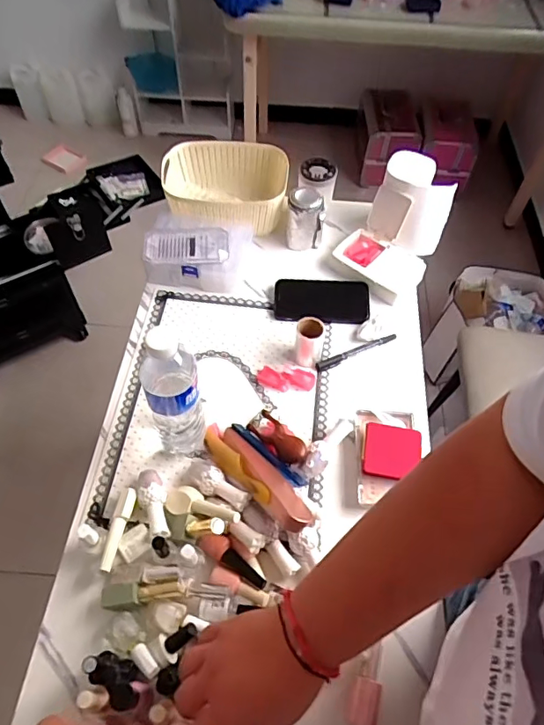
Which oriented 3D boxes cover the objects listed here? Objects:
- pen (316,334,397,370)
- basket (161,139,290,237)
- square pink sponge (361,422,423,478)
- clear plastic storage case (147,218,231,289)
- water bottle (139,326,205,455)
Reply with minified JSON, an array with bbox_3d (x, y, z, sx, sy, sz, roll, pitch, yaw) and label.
[{"bbox_3d":[0.128,-0.017,0.783,0.135,0.015,0.013,-20,60,-15],"label":"pen"},{"bbox_3d":[-0.080,-0.300,0.920,0.211,0.113,0.178,-2,57,-3],"label":"basket"},{"bbox_3d":[0.156,0.114,0.667,0.073,0.009,0.076,11,57,5],"label":"square pink sponge"},{"bbox_3d":[-0.120,-0.183,0.852,0.164,0.071,0.122,2,57,-1],"label":"clear plastic storage case"},{"bbox_3d":[-0.116,0.035,0.610,0.065,0.224,0.068,-10,58,-9],"label":"water bottle"}]

